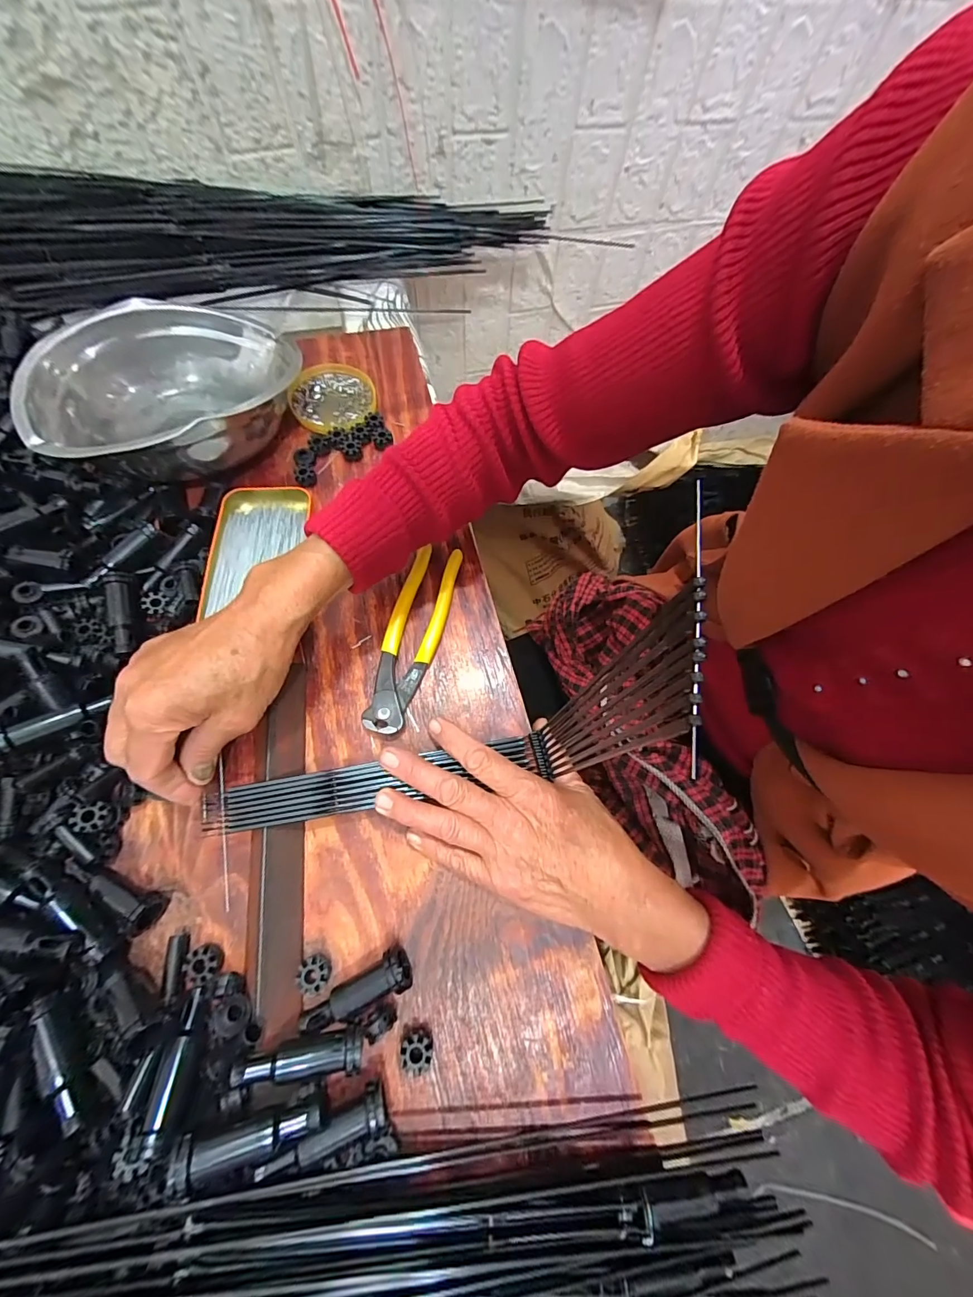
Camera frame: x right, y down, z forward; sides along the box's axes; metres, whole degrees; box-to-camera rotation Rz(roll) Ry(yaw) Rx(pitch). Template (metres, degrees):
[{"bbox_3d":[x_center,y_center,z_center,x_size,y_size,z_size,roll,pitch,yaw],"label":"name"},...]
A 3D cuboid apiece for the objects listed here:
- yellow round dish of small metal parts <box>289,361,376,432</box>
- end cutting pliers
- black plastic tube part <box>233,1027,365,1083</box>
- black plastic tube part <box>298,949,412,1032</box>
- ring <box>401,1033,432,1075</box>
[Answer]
[{"bbox_3d":[-0.154,-0.250,0.435,0.080,0.016,0.090,-12,71,-4],"label":"yellow round dish of small metal parts"},{"bbox_3d":[-0.058,-0.012,0.343,0.041,0.015,0.159,16,71,6],"label":"end cutting pliers"},{"bbox_3d":[-0.102,0.226,0.236,0.065,0.018,0.016,0,70,-13],"label":"black plastic tube part"},{"bbox_3d":[-0.078,0.204,0.256,0.065,0.024,0.020,-23,72,-8],"label":"black plastic tube part"},{"bbox_3d":[-0.041,0.236,0.251,0.018,0.016,0.014,19,71,7],"label":"ring"}]

